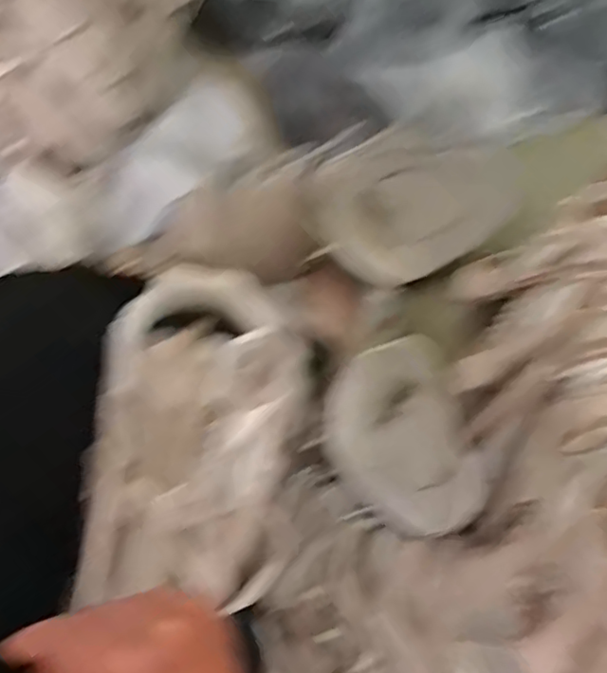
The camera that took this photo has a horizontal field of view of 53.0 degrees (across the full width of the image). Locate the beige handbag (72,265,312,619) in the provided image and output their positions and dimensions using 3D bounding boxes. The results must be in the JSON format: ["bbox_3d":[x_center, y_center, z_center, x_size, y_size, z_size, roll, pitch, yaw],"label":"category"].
[{"bbox_3d":[-0.070,0.068,0.404,0.131,0.076,0.224,5,65,0],"label":"beige handbag"}]

